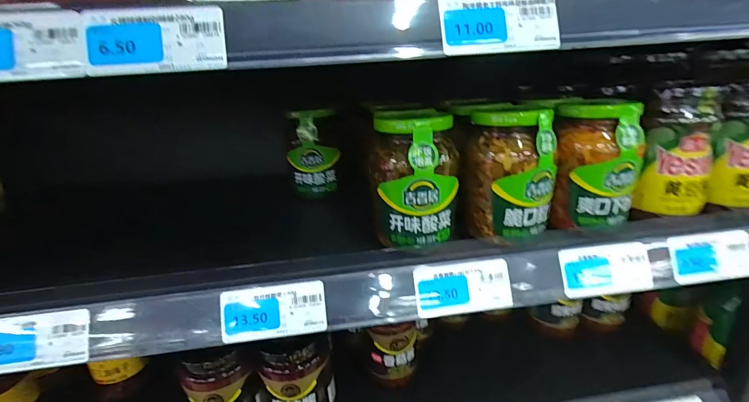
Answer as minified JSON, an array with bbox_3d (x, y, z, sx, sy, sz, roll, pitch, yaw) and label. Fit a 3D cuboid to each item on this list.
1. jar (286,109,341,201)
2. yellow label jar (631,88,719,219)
[{"bbox_3d":[-0.077,-0.064,0.472,0.064,0.108,0.074,-6,19,-6],"label":"jar"},{"bbox_3d":[0.273,-0.046,0.321,0.047,0.106,0.051,13,25,41],"label":"yellow label jar"}]

